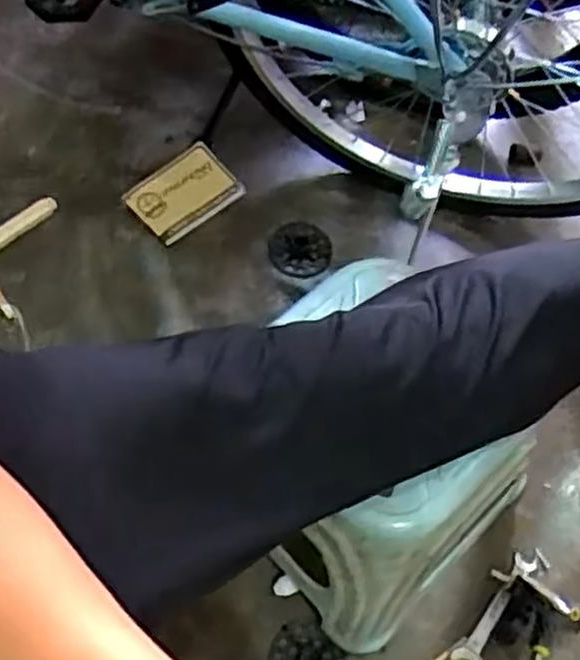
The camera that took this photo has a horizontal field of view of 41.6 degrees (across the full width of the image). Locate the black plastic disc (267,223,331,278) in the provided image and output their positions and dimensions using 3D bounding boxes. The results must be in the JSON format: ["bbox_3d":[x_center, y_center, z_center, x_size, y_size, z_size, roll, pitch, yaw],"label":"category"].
[{"bbox_3d":[0.014,-0.099,0.967,0.078,0.016,0.078,1,62,-2],"label":"black plastic disc"}]

